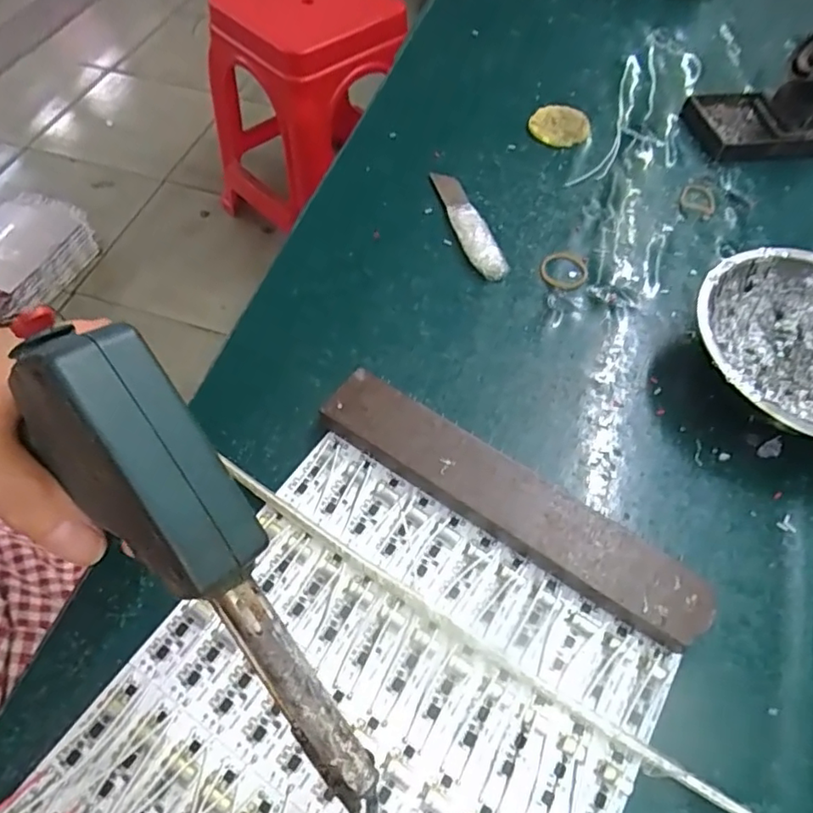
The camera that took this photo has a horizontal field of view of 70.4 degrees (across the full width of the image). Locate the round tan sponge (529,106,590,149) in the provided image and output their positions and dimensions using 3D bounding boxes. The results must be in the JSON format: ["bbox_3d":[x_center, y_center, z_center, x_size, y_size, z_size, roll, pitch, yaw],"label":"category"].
[{"bbox_3d":[0.119,-0.219,0.450,0.045,0.009,0.042,1,59,-2],"label":"round tan sponge"}]

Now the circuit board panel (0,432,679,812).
[{"bbox_3d":[-0.022,0.141,0.228,0.194,0.008,0.221,31,62,14],"label":"circuit board panel"}]

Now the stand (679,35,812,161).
[{"bbox_3d":[0.288,-0.225,0.419,0.140,0.068,0.056,-3,60,-5],"label":"stand"}]

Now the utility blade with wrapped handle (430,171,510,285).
[{"bbox_3d":[0.040,-0.125,0.386,0.020,0.011,0.102,-15,61,-12],"label":"utility blade with wrapped handle"}]

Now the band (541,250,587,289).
[{"bbox_3d":[0.101,-0.088,0.369,0.029,0.004,0.033,27,62,12],"label":"band"}]

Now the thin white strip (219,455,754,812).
[{"bbox_3d":[0.018,0.094,0.256,0.261,0.009,0.009,30,62,14],"label":"thin white strip"}]

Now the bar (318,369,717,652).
[{"bbox_3d":[0.047,0.045,0.281,0.197,0.018,0.036,31,63,15],"label":"bar"}]

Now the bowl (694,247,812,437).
[{"bbox_3d":[0.217,-0.026,0.317,0.125,0.041,0.117,1,59,-2],"label":"bowl"}]

